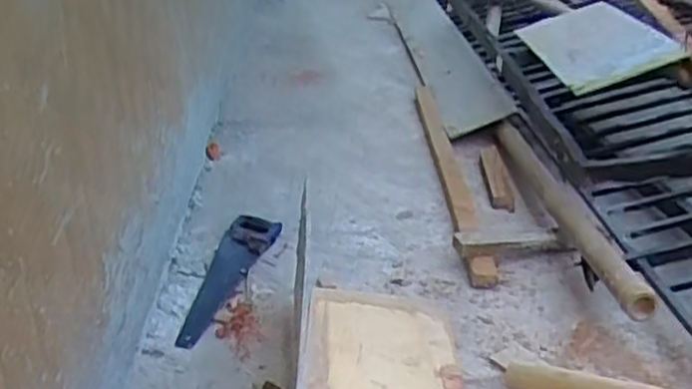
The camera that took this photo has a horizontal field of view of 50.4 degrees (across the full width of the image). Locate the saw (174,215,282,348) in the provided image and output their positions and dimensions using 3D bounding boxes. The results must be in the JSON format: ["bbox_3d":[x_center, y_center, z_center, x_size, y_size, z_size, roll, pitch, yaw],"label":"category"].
[{"bbox_3d":[-0.260,0.175,1.541,0.107,0.029,0.380,14,49,17],"label":"saw"}]

